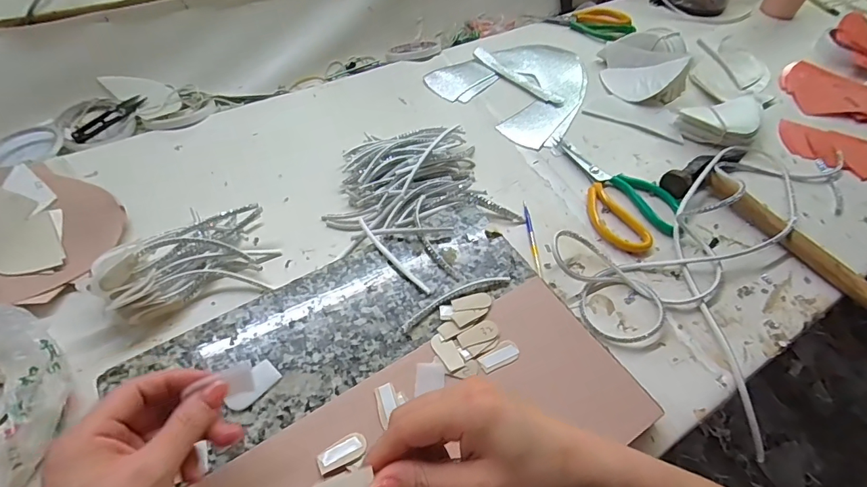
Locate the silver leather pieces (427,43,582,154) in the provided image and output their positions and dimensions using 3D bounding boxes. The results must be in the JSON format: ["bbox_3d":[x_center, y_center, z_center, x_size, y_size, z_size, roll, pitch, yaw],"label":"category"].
[{"bbox_3d":[0.133,-0.248,0.674,0.204,0.013,0.227,39,61,21],"label":"silver leather pieces"}]

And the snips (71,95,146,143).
[{"bbox_3d":[-0.423,-0.166,0.576,0.025,0.004,0.102,23,56,11],"label":"snips"}]

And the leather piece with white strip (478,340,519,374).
[{"bbox_3d":[0.057,0.098,0.386,0.037,0.005,0.019,-20,59,-18],"label":"leather piece with white strip"}]

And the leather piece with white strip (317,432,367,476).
[{"bbox_3d":[-0.068,0.157,0.331,0.037,0.004,0.018,-23,60,-20],"label":"leather piece with white strip"}]

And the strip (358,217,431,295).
[{"bbox_3d":[-0.044,0.010,0.441,0.011,0.008,0.116,-32,61,-25],"label":"strip"}]

